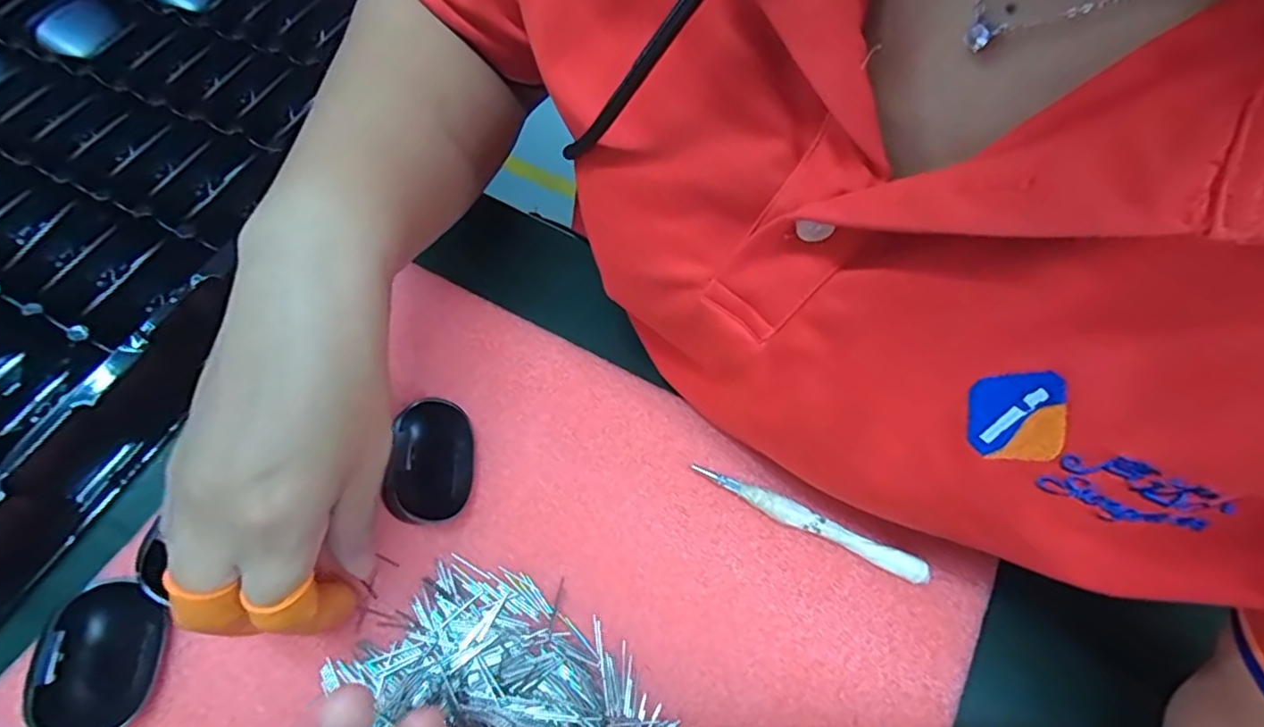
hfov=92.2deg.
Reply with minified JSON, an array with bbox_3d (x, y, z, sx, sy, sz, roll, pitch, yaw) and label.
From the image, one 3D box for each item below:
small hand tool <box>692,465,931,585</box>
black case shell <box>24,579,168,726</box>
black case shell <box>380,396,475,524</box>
[{"bbox_3d":[0.079,0.071,0.277,0.106,0.013,0.010,23,65,12],"label":"small hand tool"},{"bbox_3d":[-0.210,0.116,0.240,0.031,0.027,0.056,-1,63,0],"label":"black case shell"},{"bbox_3d":[-0.093,0.046,0.284,0.032,0.022,0.057,1,63,1],"label":"black case shell"}]

